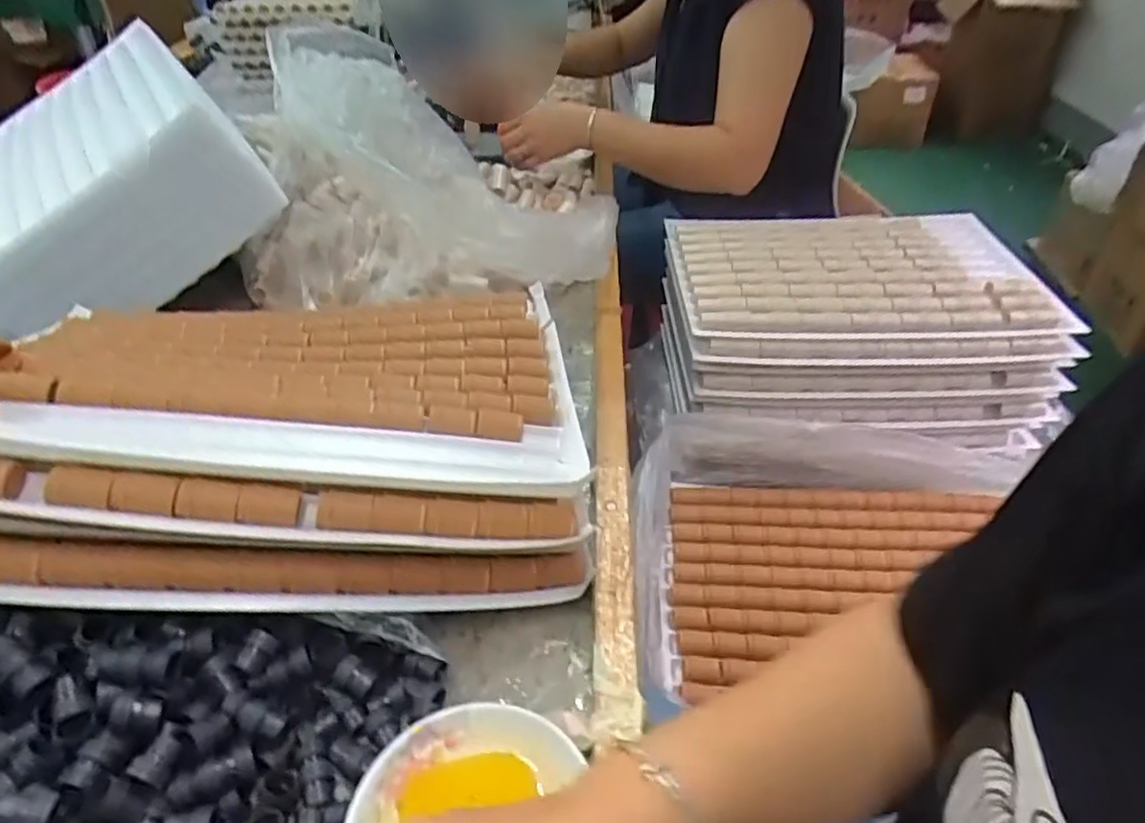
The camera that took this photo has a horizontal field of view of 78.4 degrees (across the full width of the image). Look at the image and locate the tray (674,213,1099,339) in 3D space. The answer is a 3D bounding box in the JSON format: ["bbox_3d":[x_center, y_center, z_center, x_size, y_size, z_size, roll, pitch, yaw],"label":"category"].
[{"bbox_3d":[0.365,-0.195,0.928,0.443,0.026,0.326,-1,39,1],"label":"tray"}]

